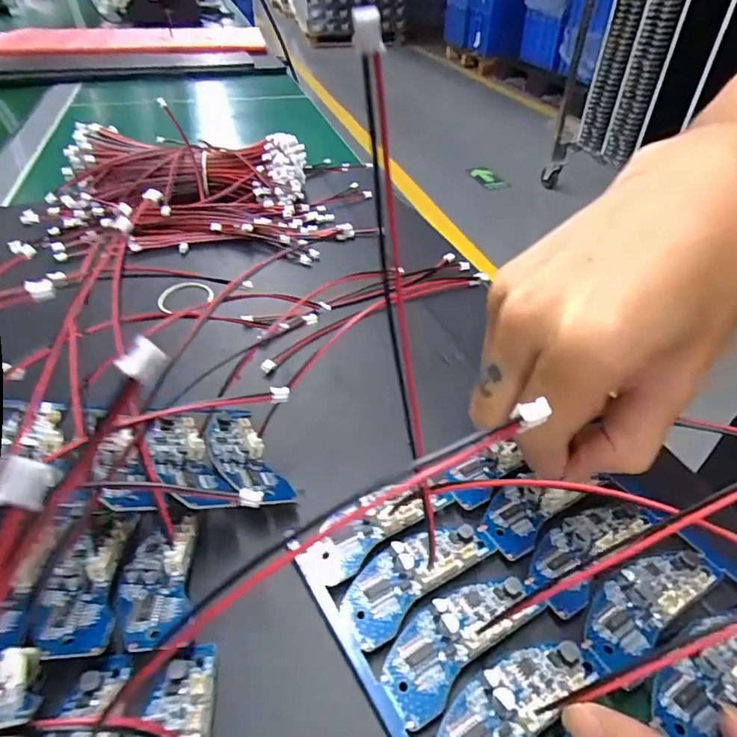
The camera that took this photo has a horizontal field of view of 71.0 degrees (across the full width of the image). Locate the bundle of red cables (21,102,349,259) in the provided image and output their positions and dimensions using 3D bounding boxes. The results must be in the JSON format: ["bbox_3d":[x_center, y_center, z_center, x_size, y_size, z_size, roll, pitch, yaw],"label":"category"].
[{"bbox_3d":[-0.148,-0.140,0.415,0.240,0.050,0.182,-18,44,-21],"label":"bundle of red cables"}]

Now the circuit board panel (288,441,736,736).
[{"bbox_3d":[0.065,0.085,0.180,0.131,0.017,0.144,-15,42,-26],"label":"circuit board panel"}]

